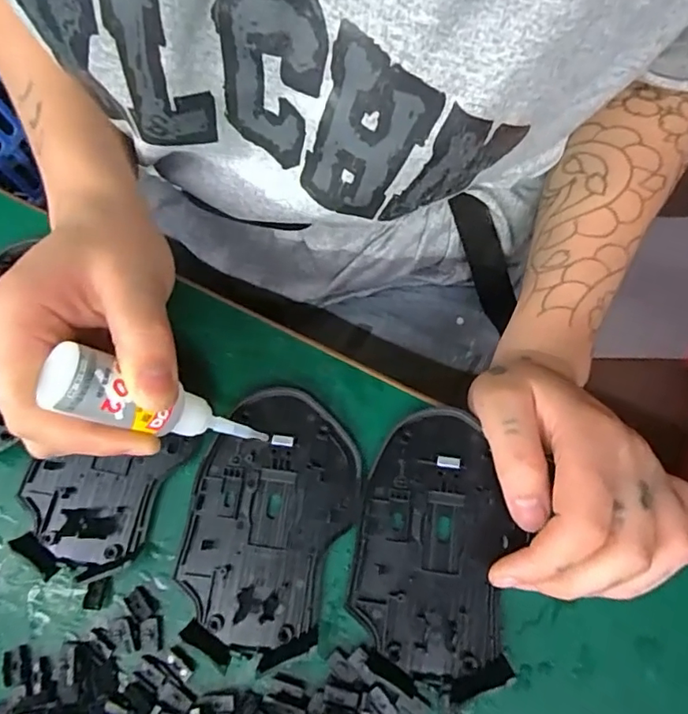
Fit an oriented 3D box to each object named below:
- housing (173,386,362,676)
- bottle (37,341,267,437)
[{"bbox_3d":[-0.034,0.071,0.239,0.072,0.010,0.115,9,71,6],"label":"housing"},{"bbox_3d":[-0.068,0.021,0.213,0.019,0.092,0.021,-11,66,34],"label":"bottle"}]

